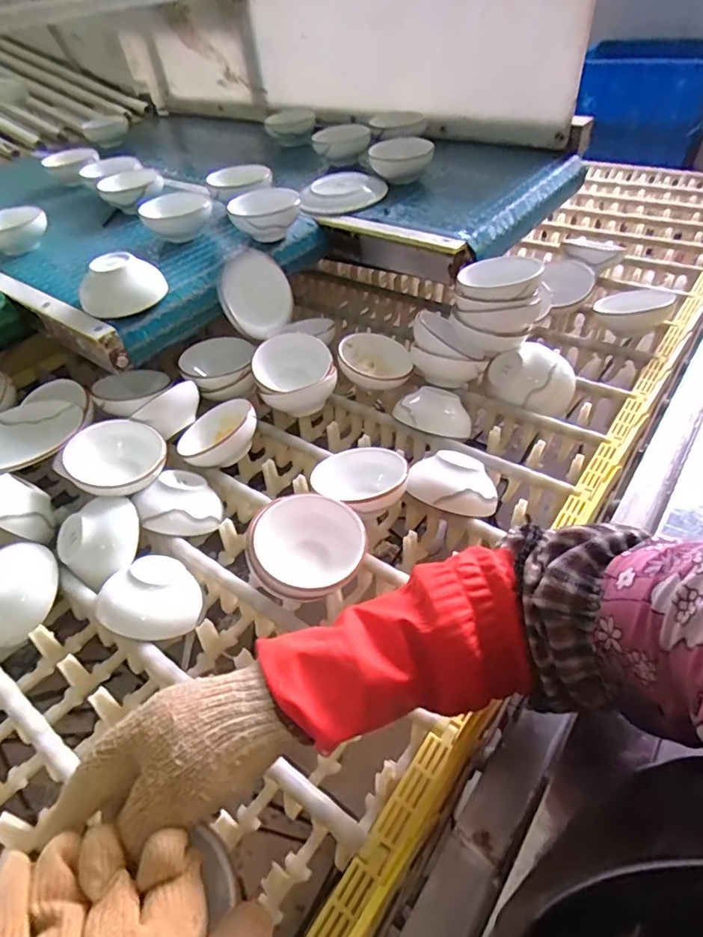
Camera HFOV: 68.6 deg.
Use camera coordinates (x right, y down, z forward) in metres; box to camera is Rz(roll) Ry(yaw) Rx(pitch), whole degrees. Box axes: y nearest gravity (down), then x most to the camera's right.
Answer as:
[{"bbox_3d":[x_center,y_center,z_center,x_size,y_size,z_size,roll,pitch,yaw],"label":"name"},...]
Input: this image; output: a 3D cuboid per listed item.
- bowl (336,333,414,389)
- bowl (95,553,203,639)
[{"bbox_3d":[0.033,-0.153,0.760,0.109,0.049,0.109,8,47,-9],"label":"bowl"},{"bbox_3d":[-0.206,0.132,0.526,0.090,0.050,0.094,-4,43,3],"label":"bowl"}]

